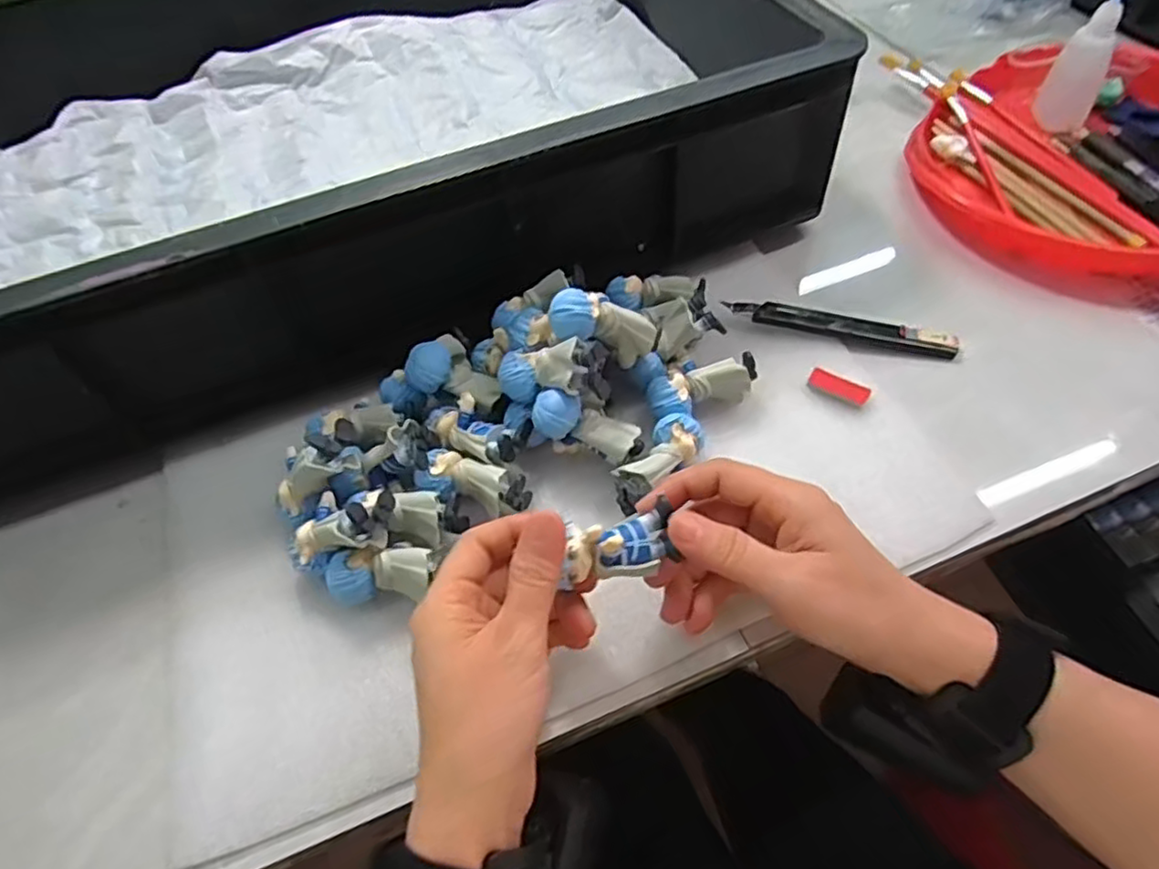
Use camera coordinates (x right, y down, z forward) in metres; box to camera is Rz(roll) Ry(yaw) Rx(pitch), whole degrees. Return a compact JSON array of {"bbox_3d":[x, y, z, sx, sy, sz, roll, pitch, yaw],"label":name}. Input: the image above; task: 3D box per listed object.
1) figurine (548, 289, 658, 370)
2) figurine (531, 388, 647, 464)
[{"bbox_3d":[0.012,-0.058,0.356,0.058,0.023,0.021,19,58,-24],"label":"figurine"},{"bbox_3d":[0.003,-0.003,0.366,0.062,0.034,0.027,22,61,-14],"label":"figurine"}]

